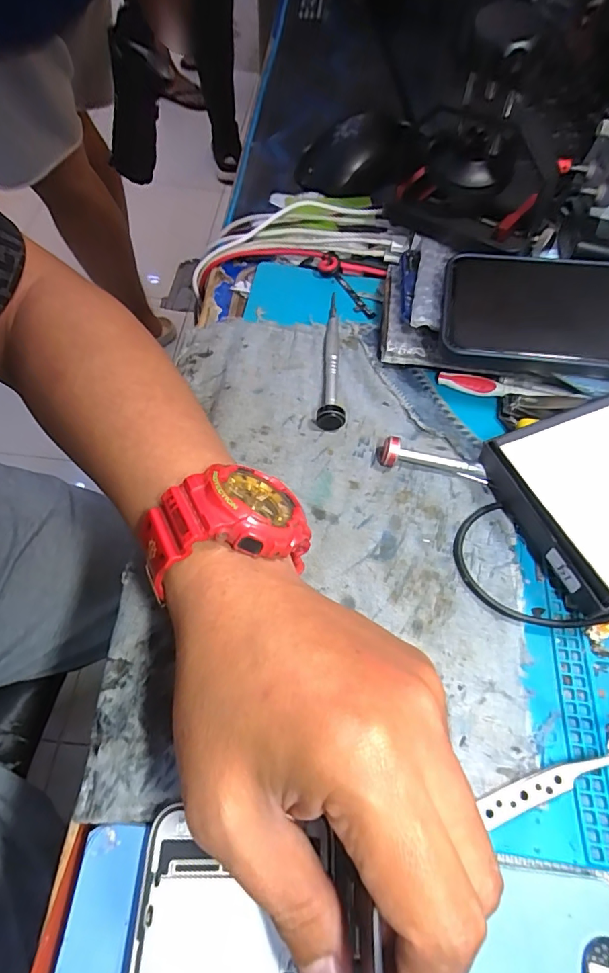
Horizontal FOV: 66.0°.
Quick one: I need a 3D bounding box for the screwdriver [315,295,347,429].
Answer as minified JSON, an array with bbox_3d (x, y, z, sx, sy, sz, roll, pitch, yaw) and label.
[{"bbox_3d":[0.019,-0.093,0.313,0.016,0.018,0.124,3,61,-1],"label":"screwdriver"}]

